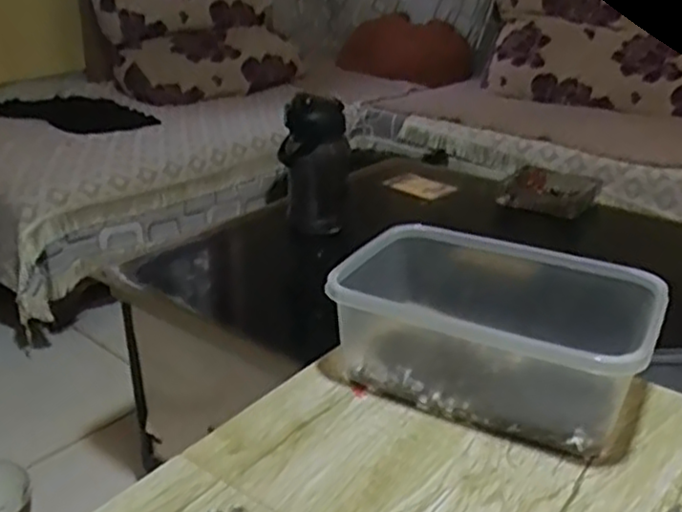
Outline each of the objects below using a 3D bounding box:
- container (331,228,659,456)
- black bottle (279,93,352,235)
[{"bbox_3d":[0.126,0.057,0.581,0.239,0.090,0.151,14,29,26],"label":"container"},{"bbox_3d":[-0.040,-0.137,1.093,0.106,0.204,0.070,2,26,2],"label":"black bottle"}]

